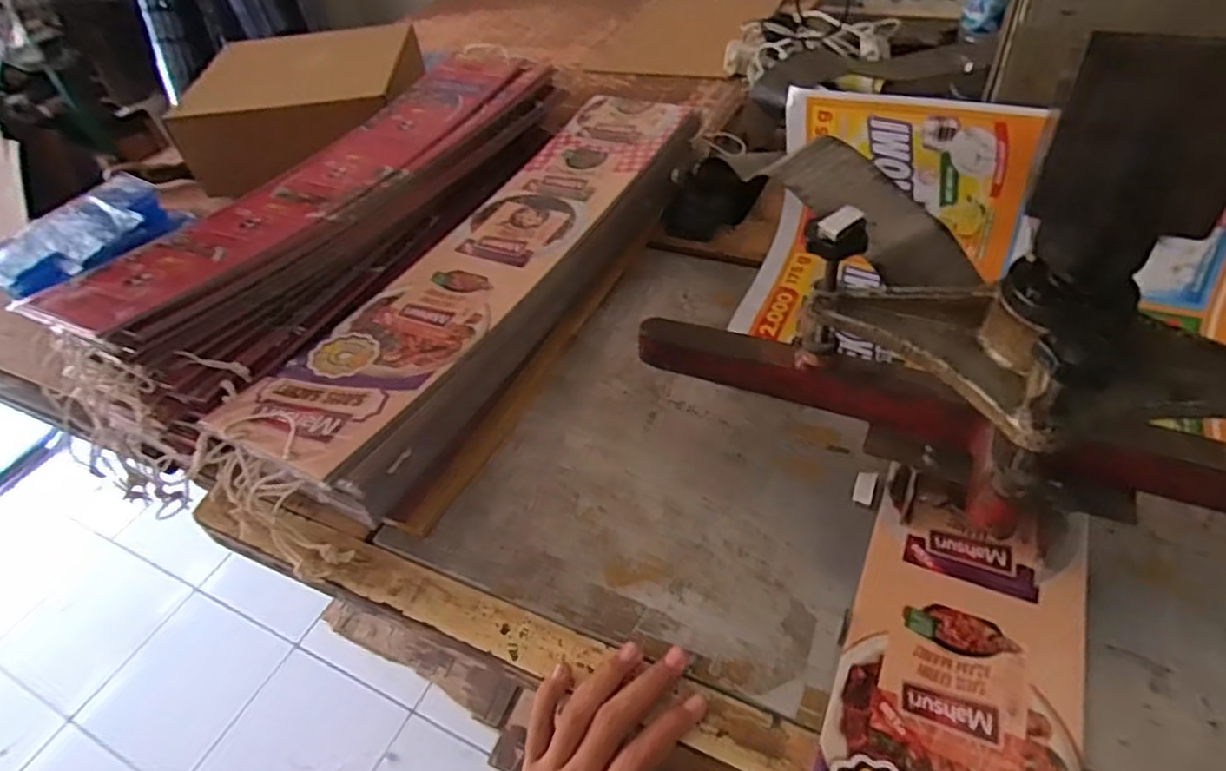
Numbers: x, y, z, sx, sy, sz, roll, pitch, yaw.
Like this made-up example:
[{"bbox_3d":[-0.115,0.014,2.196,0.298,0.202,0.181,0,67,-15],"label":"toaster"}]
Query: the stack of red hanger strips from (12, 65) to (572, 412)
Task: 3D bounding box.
[{"bbox_3d":[-0.247,-0.183,0.679,0.168,0.084,0.546,17,50,23],"label":"stack of red hanger strips"}]

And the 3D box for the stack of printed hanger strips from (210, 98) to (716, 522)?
[{"bbox_3d":[-0.095,-0.107,0.642,0.139,0.080,0.559,18,50,24],"label":"stack of printed hanger strips"}]

